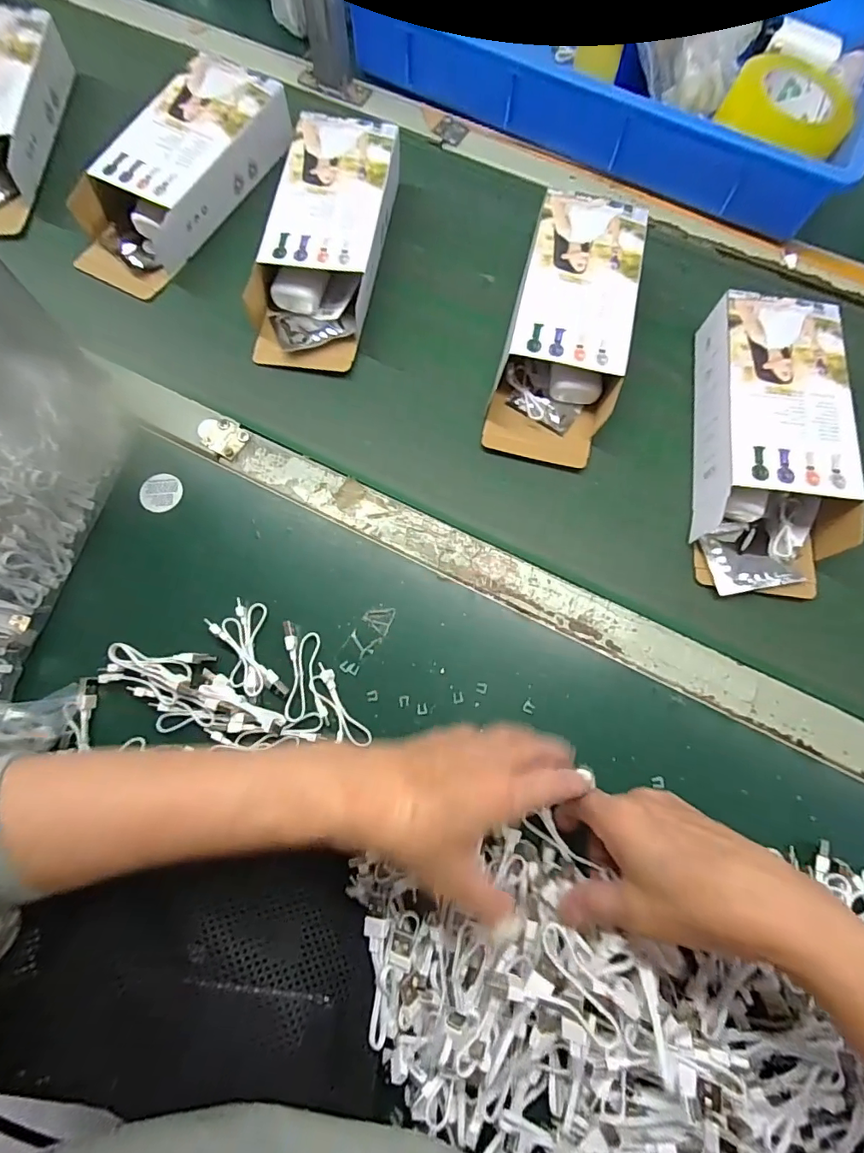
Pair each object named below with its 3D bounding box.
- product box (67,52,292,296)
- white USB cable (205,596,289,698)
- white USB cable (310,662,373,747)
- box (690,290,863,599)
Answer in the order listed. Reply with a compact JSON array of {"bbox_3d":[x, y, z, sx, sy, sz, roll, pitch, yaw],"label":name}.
[{"bbox_3d":[-0.251,-0.403,0.487,0.110,0.060,0.255,33,73,9],"label":"product box"},{"bbox_3d":[-0.136,0.055,0.364,0.038,0.015,0.078,-24,76,-6],"label":"white USB cable"},{"bbox_3d":[-0.070,0.095,0.360,0.022,0.005,0.066,-33,77,-8],"label":"white USB cable"},{"bbox_3d":[0.285,-0.115,0.415,0.110,0.064,0.254,8,70,1],"label":"box"}]

